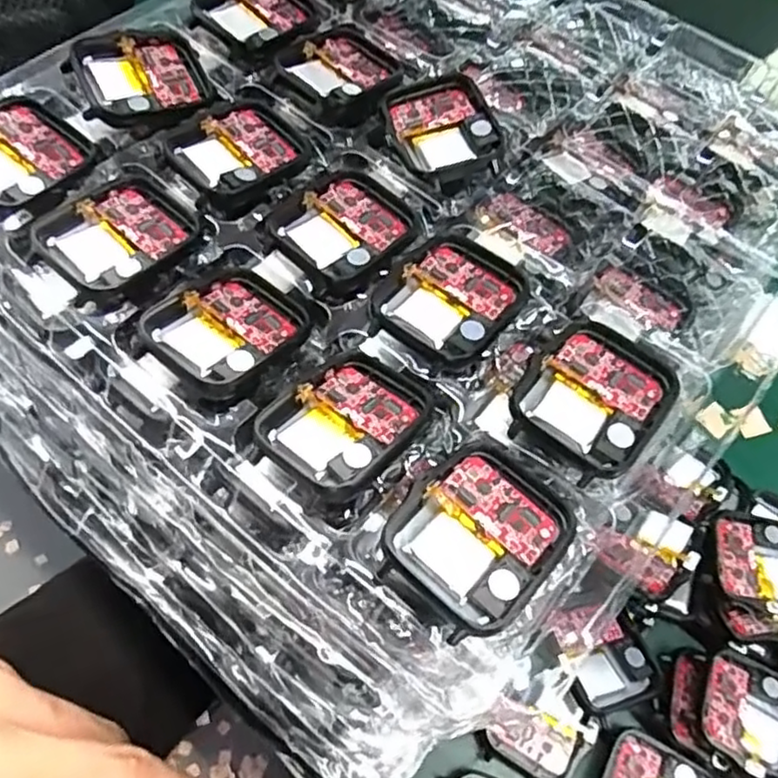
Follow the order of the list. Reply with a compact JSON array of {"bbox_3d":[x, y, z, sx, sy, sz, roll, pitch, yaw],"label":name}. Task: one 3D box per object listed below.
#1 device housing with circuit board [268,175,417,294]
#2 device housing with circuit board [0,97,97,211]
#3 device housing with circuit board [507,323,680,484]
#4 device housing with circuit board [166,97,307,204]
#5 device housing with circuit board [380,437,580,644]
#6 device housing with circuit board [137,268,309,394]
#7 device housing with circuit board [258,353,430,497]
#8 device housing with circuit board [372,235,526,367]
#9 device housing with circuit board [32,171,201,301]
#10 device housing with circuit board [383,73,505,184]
[{"bbox_3d":[-0.015,-0.054,0.215,0.044,0.004,0.037,-36,70,-21],"label":"device housing with circuit board"},{"bbox_3d":[-0.125,-0.079,0.218,0.037,0.005,0.043,41,59,2],"label":"device housing with circuit board"},{"bbox_3d":[0.060,0.002,0.186,0.038,0.006,0.048,41,66,16],"label":"device housing with circuit board"},{"bbox_3d":[-0.053,-0.084,0.228,0.042,0.007,0.037,-39,71,-22],"label":"device housing with circuit board"},{"bbox_3d":[0.023,0.036,0.165,0.037,0.006,0.047,39,66,15],"label":"device housing with circuit board"},{"bbox_3d":[-0.048,-0.019,0.197,0.037,0.009,0.042,38,65,15],"label":"device housing with circuit board"},{"bbox_3d":[-0.012,0.009,0.182,0.037,0.005,0.044,32,57,29],"label":"device housing with circuit board"},{"bbox_3d":[0.019,-0.028,0.201,0.038,0.006,0.042,37,65,14],"label":"device housing with circuit board"},{"bbox_3d":[-0.085,-0.049,0.206,0.039,0.007,0.043,41,66,16],"label":"device housing with circuit board"},{"bbox_3d":[0.020,-0.095,0.239,0.038,0.010,0.045,-14,64,-12],"label":"device housing with circuit board"}]

